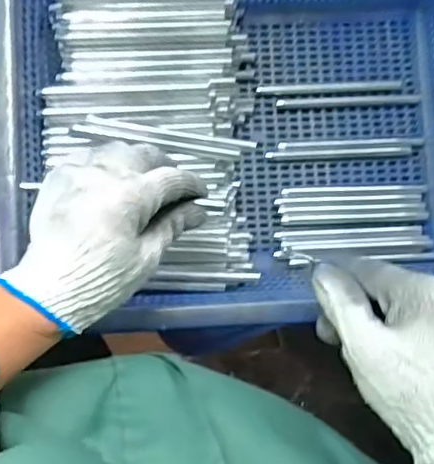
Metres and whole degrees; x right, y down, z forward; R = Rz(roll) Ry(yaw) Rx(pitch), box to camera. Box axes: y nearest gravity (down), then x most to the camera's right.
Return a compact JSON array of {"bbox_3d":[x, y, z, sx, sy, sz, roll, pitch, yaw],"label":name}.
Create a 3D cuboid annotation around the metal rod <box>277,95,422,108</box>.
[{"bbox_3d":[0.136,-0.135,0.615,0.147,0.005,0.010,-3,84,-4],"label":"metal rod"}]

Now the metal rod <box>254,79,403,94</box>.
[{"bbox_3d":[0.116,-0.149,0.615,0.148,0.005,0.010,-3,84,-4],"label":"metal rod"}]

